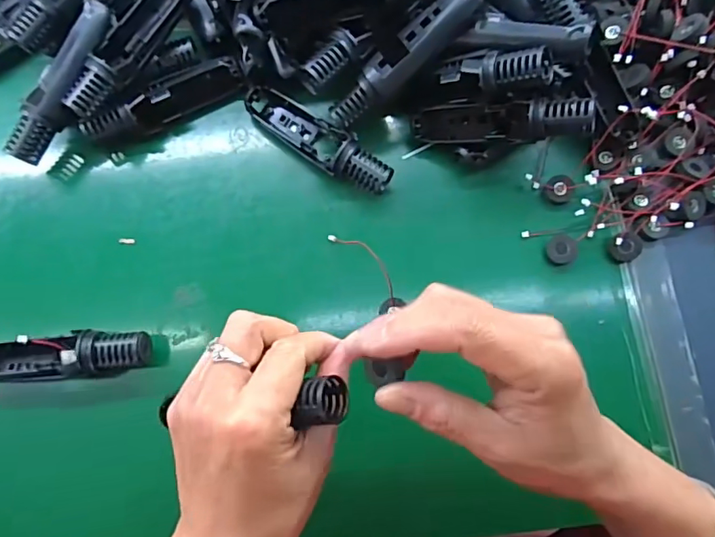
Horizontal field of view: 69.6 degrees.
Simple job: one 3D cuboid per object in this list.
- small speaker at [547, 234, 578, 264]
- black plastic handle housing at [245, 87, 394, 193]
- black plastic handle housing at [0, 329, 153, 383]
[{"bbox_3d":[0.148,-0.014,0.373,0.020,0.013,0.020,0,78,0],"label":"small speaker"},{"bbox_3d":[-0.029,-0.095,0.378,0.119,0.031,0.032,31,80,6],"label":"black plastic handle housing"},{"bbox_3d":[-0.202,0.060,0.349,0.120,0.032,0.031,-3,78,0],"label":"black plastic handle housing"}]

